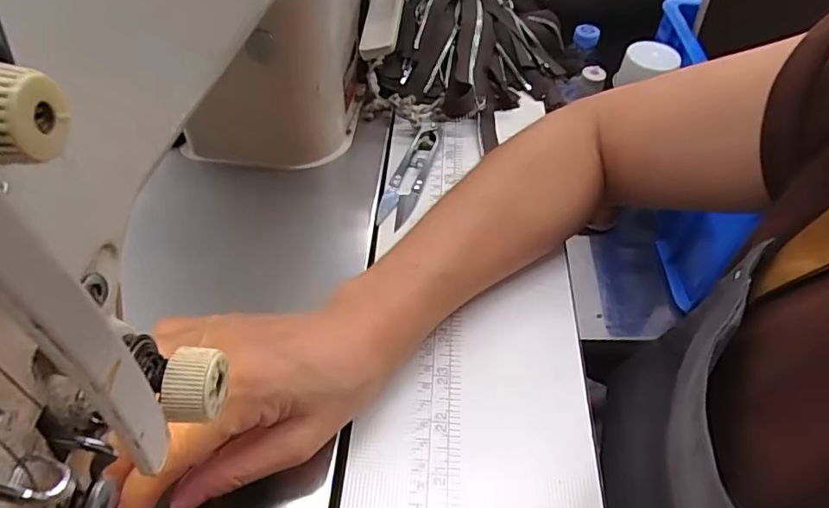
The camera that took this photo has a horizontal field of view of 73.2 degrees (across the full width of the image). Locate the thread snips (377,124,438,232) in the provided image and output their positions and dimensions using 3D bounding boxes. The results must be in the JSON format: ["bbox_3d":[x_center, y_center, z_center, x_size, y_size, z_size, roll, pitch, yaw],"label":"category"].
[{"bbox_3d":[-0.002,-0.059,0.394,0.022,0.013,0.104,14,49,7],"label":"thread snips"}]

